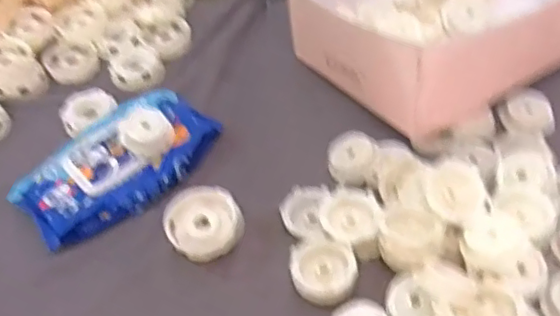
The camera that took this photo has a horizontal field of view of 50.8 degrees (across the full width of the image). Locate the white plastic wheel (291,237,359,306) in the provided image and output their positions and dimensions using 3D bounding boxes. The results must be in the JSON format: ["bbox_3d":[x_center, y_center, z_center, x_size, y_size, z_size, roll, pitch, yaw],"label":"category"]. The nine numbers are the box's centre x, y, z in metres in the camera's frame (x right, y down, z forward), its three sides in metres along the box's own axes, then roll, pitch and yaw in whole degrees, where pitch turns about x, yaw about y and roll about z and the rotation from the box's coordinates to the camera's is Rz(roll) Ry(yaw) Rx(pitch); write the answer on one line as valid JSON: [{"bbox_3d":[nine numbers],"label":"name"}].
[{"bbox_3d":[0.039,0.099,0.511,0.054,0.029,0.057,-3,50,3],"label":"white plastic wheel"}]

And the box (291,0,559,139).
[{"bbox_3d":[0.185,-0.184,0.670,0.312,0.110,0.260,-28,53,-18],"label":"box"}]

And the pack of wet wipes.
[{"bbox_3d":[-0.164,0.002,0.605,0.207,0.039,0.114,-36,56,-23],"label":"pack of wet wipes"}]

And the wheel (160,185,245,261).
[{"bbox_3d":[-0.070,0.062,0.554,0.070,0.033,0.074,-3,50,3],"label":"wheel"}]

